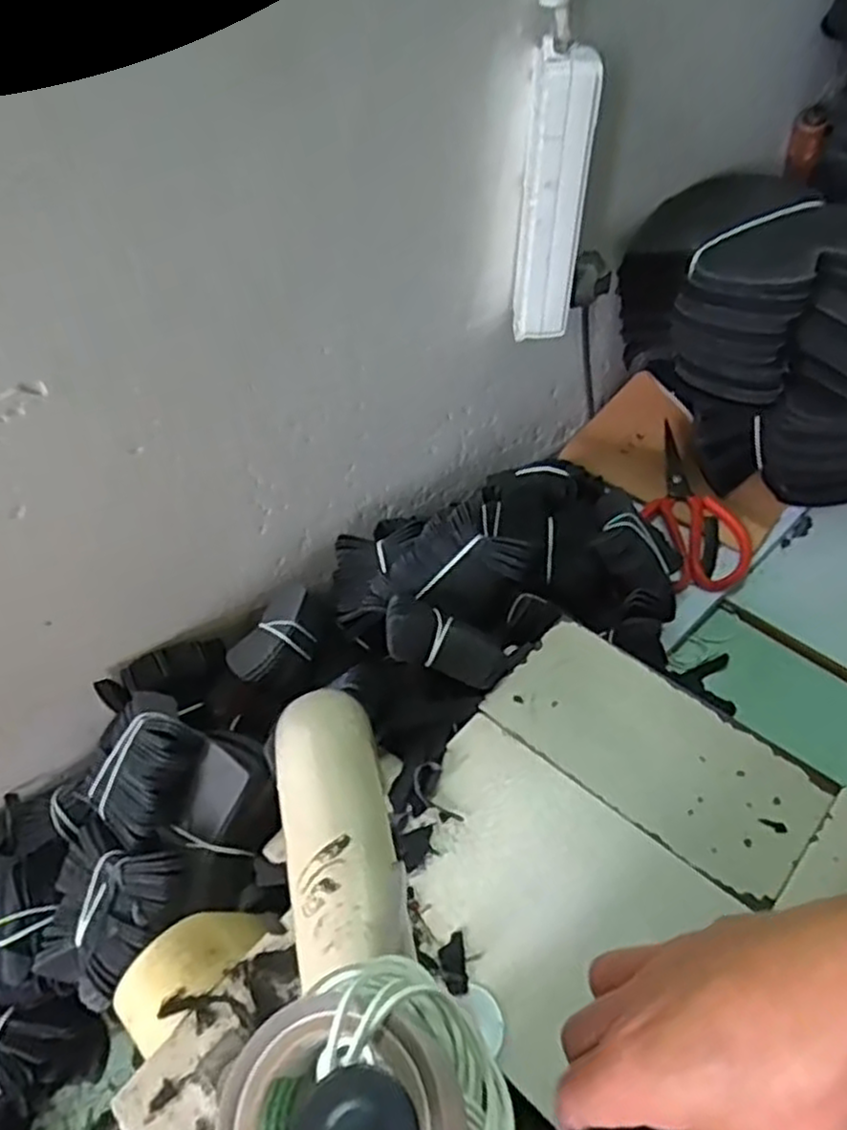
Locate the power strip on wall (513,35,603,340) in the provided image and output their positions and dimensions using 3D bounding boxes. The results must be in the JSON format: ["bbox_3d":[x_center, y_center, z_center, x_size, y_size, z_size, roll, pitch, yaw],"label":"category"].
[{"bbox_3d":[0.086,-0.236,0.493,0.041,0.170,0.036,7,50,7],"label":"power strip on wall"}]

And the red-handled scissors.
[{"bbox_3d":[0.246,-0.057,0.704,0.077,0.014,0.177,-16,60,3],"label":"red-handled scissors"}]

